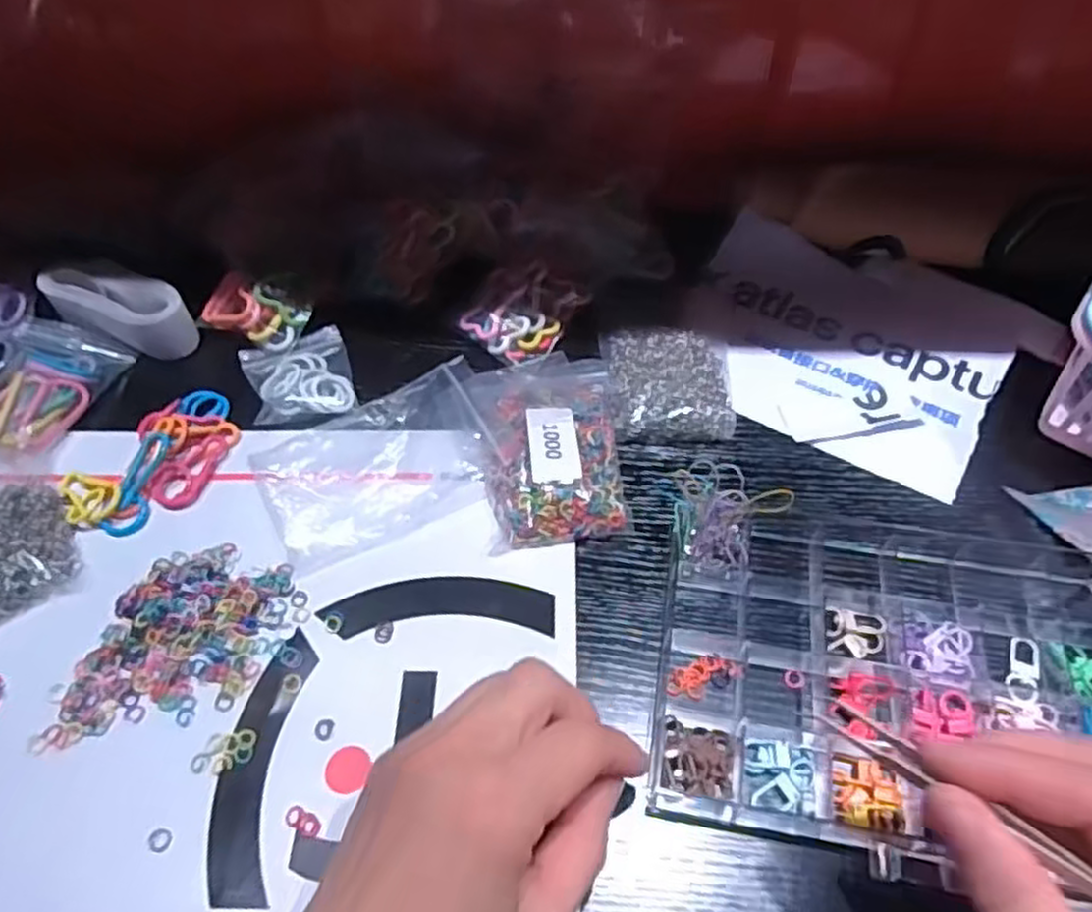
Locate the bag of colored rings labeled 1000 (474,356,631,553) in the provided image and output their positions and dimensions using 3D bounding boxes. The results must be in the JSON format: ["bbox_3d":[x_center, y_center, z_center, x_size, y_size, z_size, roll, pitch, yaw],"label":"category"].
[{"bbox_3d":[0.003,-0.010,0.399,0.074,0.017,0.113,-8,56,-4],"label":"bag of colored rings labeled 1000"}]

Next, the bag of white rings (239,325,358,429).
[{"bbox_3d":[-0.144,-0.047,0.436,0.055,0.016,0.070,-18,57,-10],"label":"bag of white rings"}]

